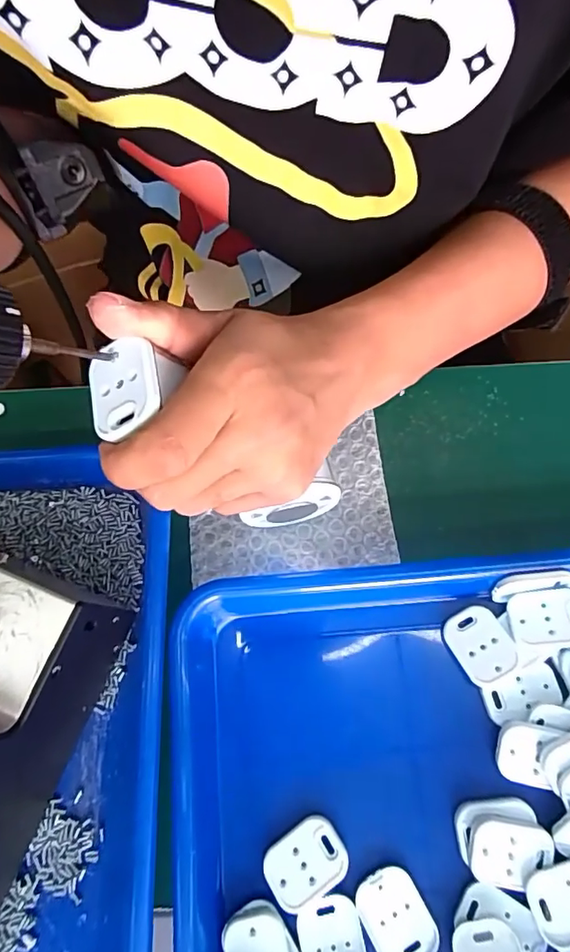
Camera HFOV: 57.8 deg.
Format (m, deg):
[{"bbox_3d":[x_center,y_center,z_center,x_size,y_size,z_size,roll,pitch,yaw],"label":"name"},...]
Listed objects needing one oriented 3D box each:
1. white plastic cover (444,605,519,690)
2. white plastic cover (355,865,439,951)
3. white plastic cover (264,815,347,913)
[{"bbox_3d":[0.106,0.091,0.280,0.030,0.004,0.039,-35,57,5],"label":"white plastic cover"},{"bbox_3d":[0.053,0.211,0.246,0.029,0.004,0.039,-28,70,-8],"label":"white plastic cover"},{"bbox_3d":[0.010,0.190,0.255,0.038,0.007,0.028,-35,72,-11],"label":"white plastic cover"}]

